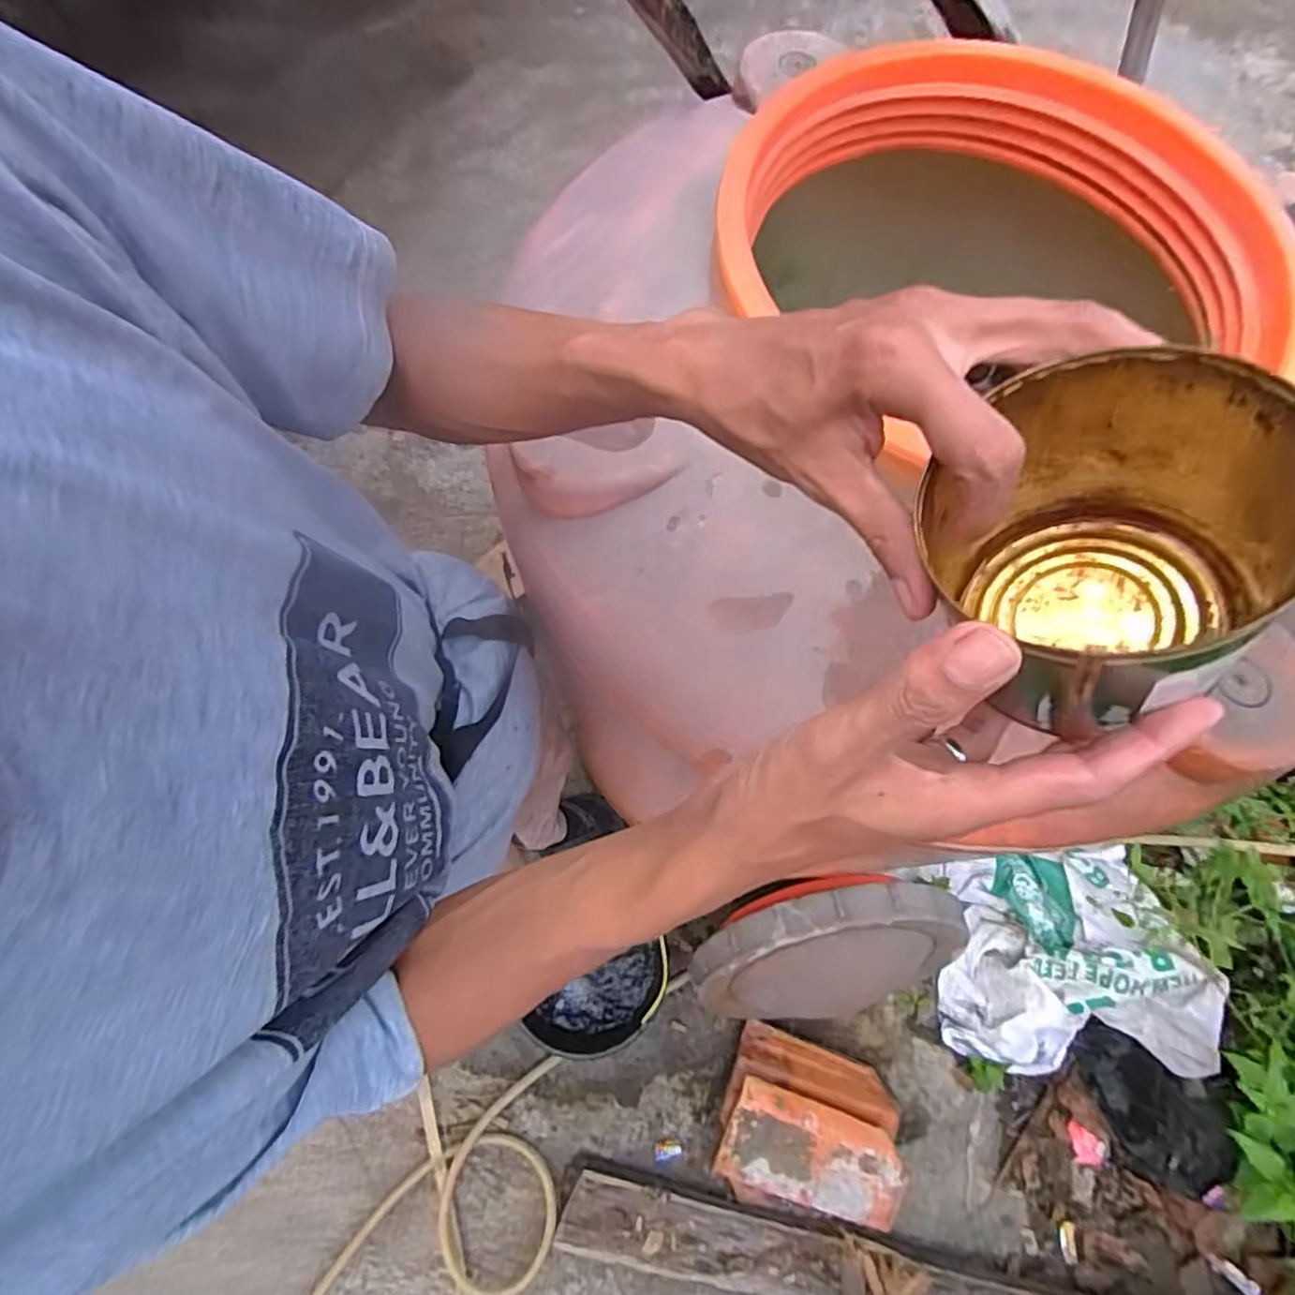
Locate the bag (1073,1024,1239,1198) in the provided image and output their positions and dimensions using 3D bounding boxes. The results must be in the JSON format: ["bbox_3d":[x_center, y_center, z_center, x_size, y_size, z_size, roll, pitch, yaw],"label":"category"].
[{"bbox_3d":[0.929,0.854,1.208,0.294,0.052,0.204,24,74,9],"label":"bag"}]

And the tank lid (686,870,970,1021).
[{"bbox_3d":[0.302,0.546,1.090,0.446,0.487,0.110,-5,39,-4],"label":"tank lid"}]

